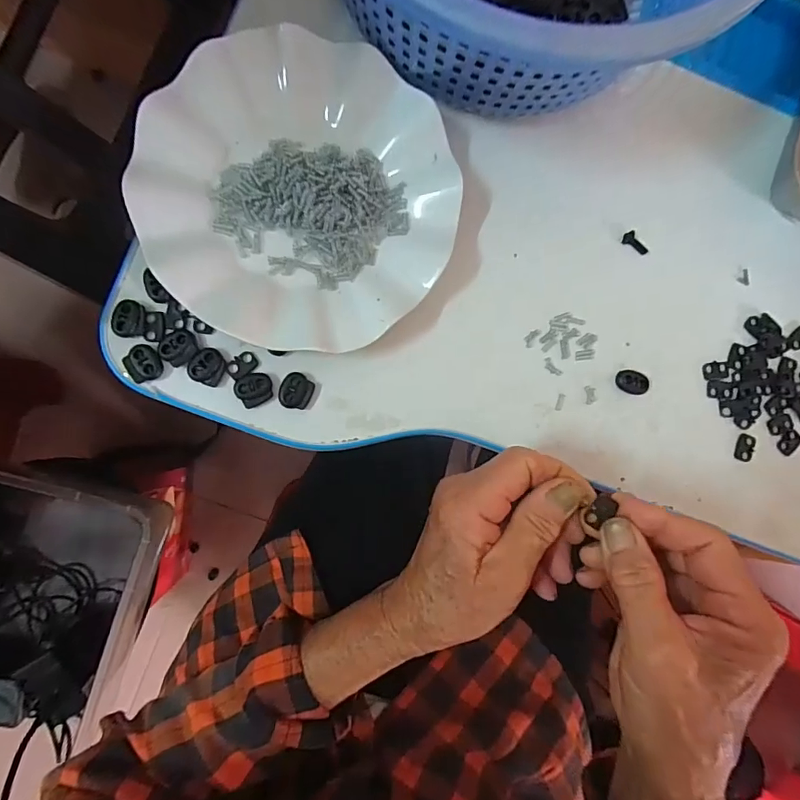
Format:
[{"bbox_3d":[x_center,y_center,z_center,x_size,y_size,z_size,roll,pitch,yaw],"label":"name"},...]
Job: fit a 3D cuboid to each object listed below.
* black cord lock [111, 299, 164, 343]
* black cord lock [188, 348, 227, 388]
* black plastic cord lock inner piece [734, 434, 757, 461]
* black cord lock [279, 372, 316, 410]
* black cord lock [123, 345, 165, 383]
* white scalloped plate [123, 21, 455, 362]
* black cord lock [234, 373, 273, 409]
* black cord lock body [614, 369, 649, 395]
[{"bbox_3d":[-0.151,-0.045,0.274,0.026,0.005,0.021,19,85,-6],"label":"black cord lock"},{"bbox_3d":[-0.112,-0.020,0.278,0.019,0.005,0.021,23,85,-6],"label":"black cord lock"},{"bbox_3d":[0.232,0.032,0.317,0.013,0.004,0.018,18,85,-6],"label":"black plastic cord lock inner piece"},{"bbox_3d":[-0.062,-0.005,0.284,0.019,0.004,0.021,24,84,-6],"label":"black cord lock"},{"bbox_3d":[-0.148,-0.022,0.275,0.019,0.005,0.021,-26,91,-8],"label":"black cord lock"},{"bbox_3d":[-0.059,-0.120,0.280,0.177,0.025,0.176,0,87,-8],"label":"white scalloped plate"},{"bbox_3d":[-0.086,-0.006,0.281,0.021,0.004,0.018,-25,91,-8],"label":"black cord lock"},{"bbox_3d":[0.152,-0.012,0.310,0.022,0.004,0.015,13,86,-7],"label":"black cord lock body"}]

